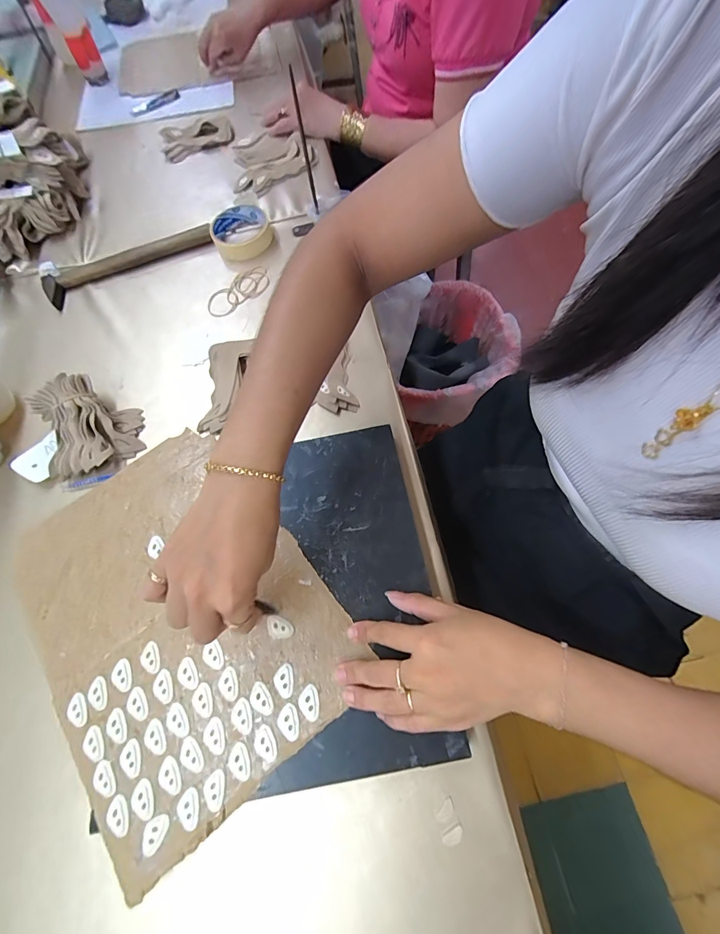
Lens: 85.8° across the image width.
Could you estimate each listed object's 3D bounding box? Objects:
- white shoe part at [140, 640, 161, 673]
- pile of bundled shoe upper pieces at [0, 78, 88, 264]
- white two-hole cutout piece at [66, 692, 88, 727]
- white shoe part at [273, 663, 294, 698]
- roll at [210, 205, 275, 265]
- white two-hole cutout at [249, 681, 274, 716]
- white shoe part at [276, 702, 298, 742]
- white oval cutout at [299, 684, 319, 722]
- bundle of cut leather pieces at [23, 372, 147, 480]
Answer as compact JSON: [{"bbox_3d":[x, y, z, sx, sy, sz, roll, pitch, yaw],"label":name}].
[{"bbox_3d":[-0.185,0.168,0.341,0.016,0.004,0.026,-23,68,-7],"label":"white shoe part"},{"bbox_3d":[-0.528,-0.458,0.585,0.189,0.140,0.203,-29,69,-10],"label":"pile of bundled shoe upper pieces"},{"bbox_3d":[-0.241,0.207,0.329,0.017,0.004,0.026,-26,68,-8],"label":"white two-hole cutout piece"},{"bbox_3d":[-0.065,0.181,0.328,0.016,0.004,0.025,-5,67,1],"label":"white shoe part"},{"bbox_3d":[-0.173,-0.345,0.575,0.087,0.028,0.092,-1,67,2],"label":"roll"},{"bbox_3d":[-0.083,0.195,0.323,0.017,0.004,0.025,-40,71,-14],"label":"white two-hole cutout"},{"bbox_3d":[-0.059,0.209,0.316,0.017,0.004,0.025,-21,68,-6],"label":"white shoe part"},{"bbox_3d":[-0.042,0.195,0.321,0.016,0.004,0.026,-2,67,2],"label":"white oval cutout"},{"bbox_3d":[-0.317,-0.050,0.444,0.104,0.051,0.105,-1,67,2],"label":"bundle of cut leather pieces"}]

